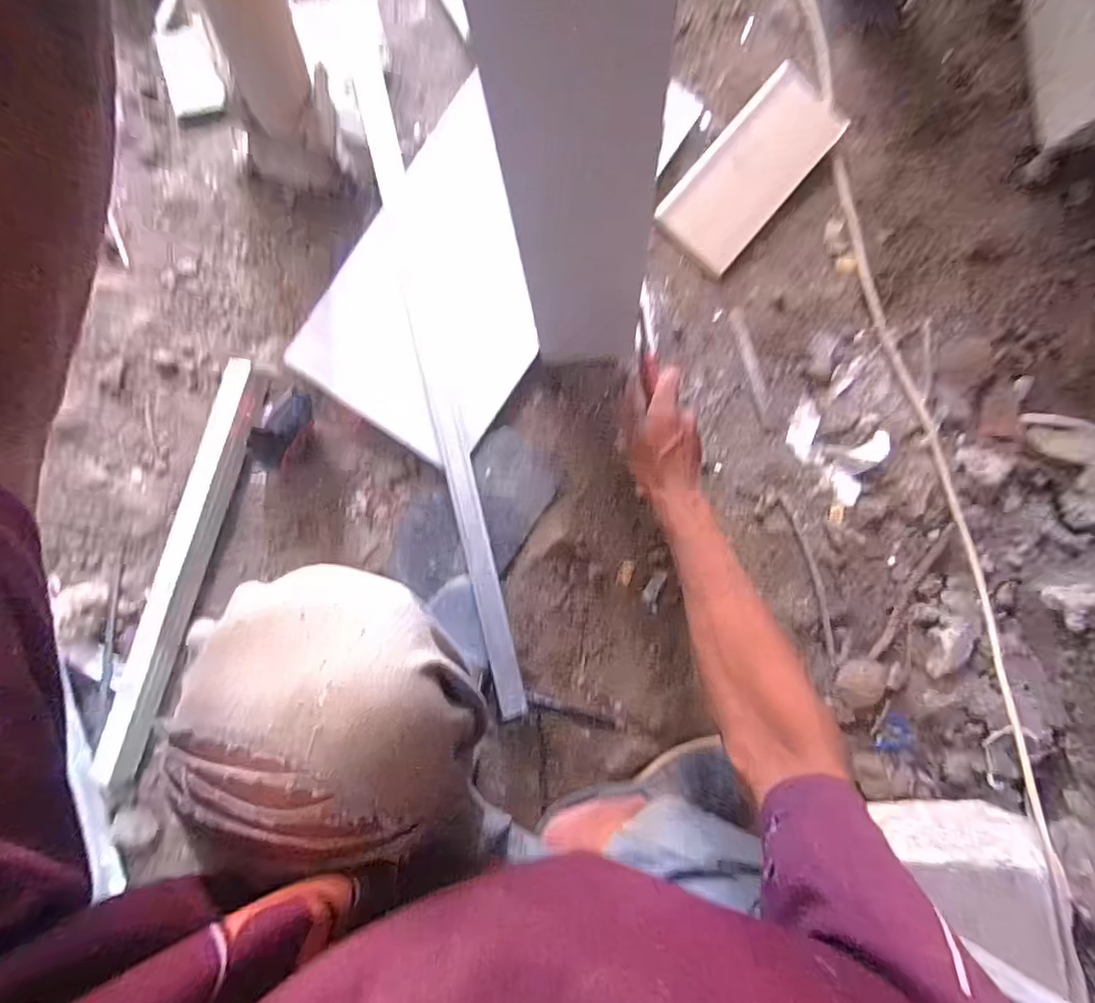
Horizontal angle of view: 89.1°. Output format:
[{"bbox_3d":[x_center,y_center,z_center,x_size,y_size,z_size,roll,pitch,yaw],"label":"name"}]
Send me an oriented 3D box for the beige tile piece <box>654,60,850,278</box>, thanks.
[{"bbox_3d":[0.222,-0.362,0.606,0.099,0.010,0.227,41,88,-2],"label":"beige tile piece"}]

